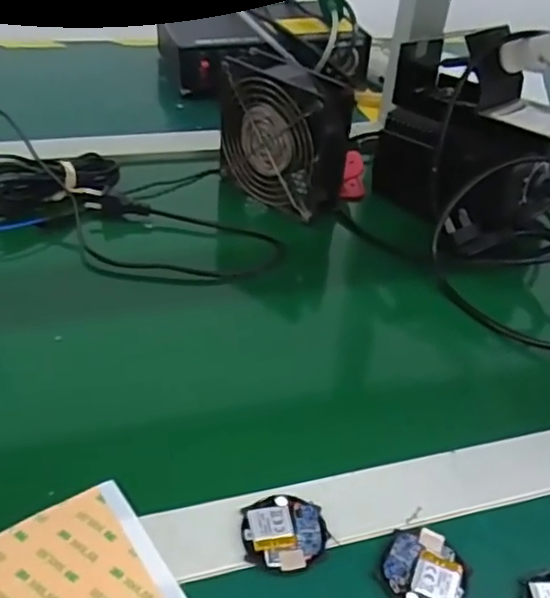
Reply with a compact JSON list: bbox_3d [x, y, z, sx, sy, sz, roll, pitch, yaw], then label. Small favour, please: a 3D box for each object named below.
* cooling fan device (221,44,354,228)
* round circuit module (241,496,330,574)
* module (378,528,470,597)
[{"bbox_3d":[0.006,-0.150,0.595,0.122,0.118,0.050,34,47,30],"label":"cooling fan device"},{"bbox_3d":[0.005,0.121,0.337,0.043,0.006,0.042,3,39,-3],"label":"round circuit module"},{"bbox_3d":[0.075,0.137,0.327,0.041,0.007,0.043,3,39,-3],"label":"module"}]

